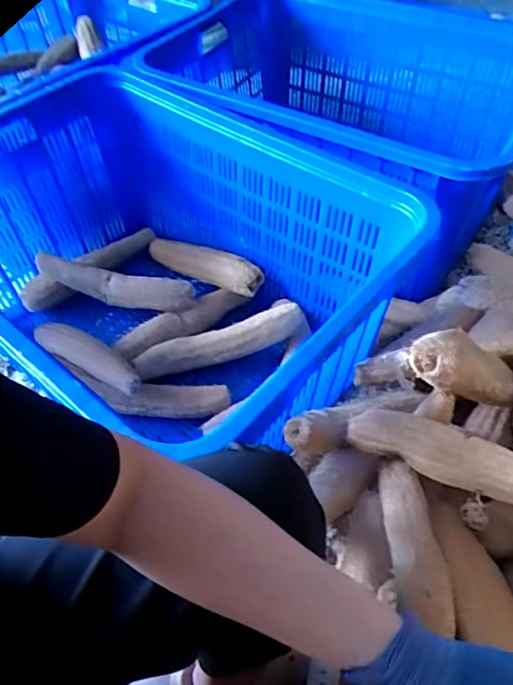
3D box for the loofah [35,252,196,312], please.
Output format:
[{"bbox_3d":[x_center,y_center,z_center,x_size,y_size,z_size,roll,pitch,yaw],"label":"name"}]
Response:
[{"bbox_3d":[-0.308,-0.123,1.105,0.361,0.065,0.060,14,53,13],"label":"loofah"}]

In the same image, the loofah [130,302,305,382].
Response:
[{"bbox_3d":[-0.074,-0.002,1.005,0.330,0.083,0.058,-10,52,-6],"label":"loofah"}]

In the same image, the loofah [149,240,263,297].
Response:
[{"bbox_3d":[-0.122,-0.175,1.154,0.324,0.067,0.068,22,54,35],"label":"loofah"}]

